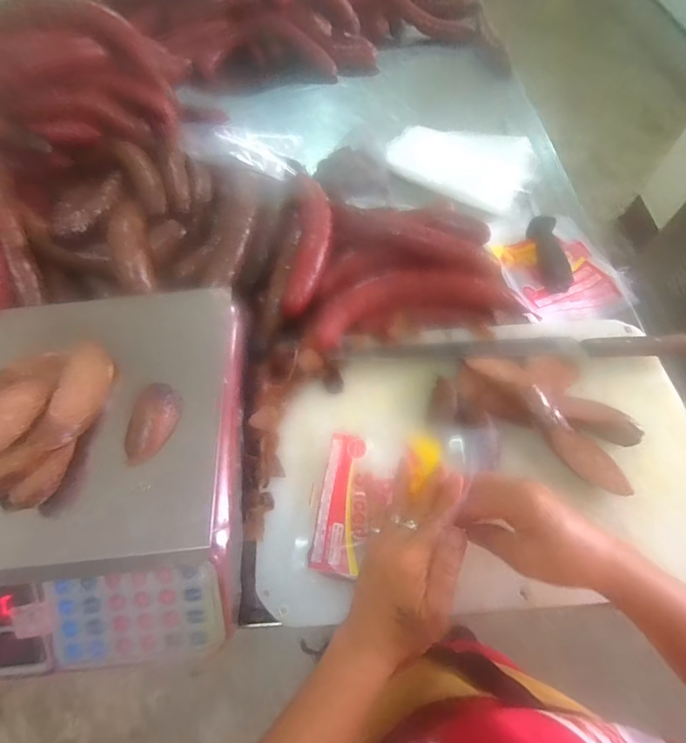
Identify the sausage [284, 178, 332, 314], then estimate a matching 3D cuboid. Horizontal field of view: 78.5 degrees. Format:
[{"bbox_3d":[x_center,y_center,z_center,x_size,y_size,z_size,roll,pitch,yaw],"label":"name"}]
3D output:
[{"bbox_3d":[-0.040,-0.163,0.510,0.049,0.027,0.217,0,61,0],"label":"sausage"}]

